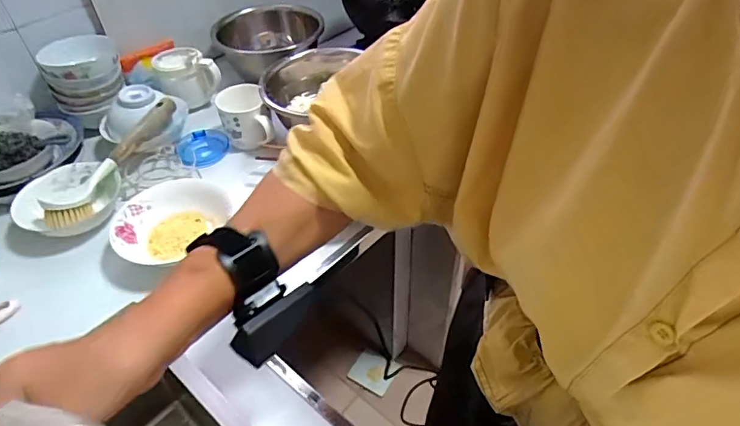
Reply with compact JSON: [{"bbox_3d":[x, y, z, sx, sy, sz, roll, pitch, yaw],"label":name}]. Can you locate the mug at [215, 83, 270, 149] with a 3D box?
[{"bbox_3d":[-0.207,-0.150,0.795,0.076,0.081,0.095,-14,46,-11],"label":"mug"}]

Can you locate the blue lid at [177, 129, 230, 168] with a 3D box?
[{"bbox_3d":[-0.283,-0.113,0.809,0.086,0.016,0.097,20,49,21],"label":"blue lid"}]

